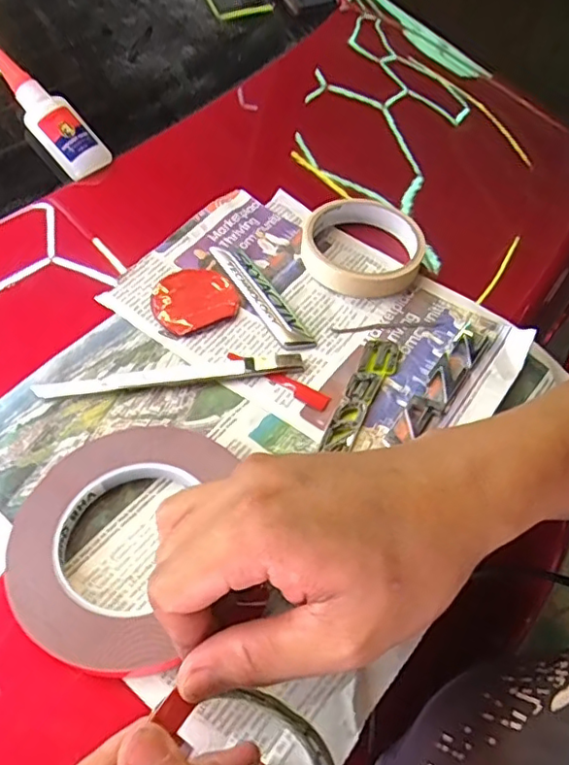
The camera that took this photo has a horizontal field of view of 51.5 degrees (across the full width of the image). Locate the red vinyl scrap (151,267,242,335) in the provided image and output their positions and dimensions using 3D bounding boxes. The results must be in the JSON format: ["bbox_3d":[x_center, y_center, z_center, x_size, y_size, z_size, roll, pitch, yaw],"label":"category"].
[{"bbox_3d":[-0.063,-0.058,0.402,0.055,0.005,0.051,-1,56,2],"label":"red vinyl scrap"}]

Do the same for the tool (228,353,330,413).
[{"bbox_3d":[-0.005,-0.005,0.369,0.073,0.006,0.012,28,57,21],"label":"tool"}]

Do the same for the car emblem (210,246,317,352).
[{"bbox_3d":[-0.017,-0.061,0.407,0.020,0.005,0.109,-27,56,-19],"label":"car emblem"}]

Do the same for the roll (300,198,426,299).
[{"bbox_3d":[0.057,-0.101,0.426,0.087,0.019,0.084,-1,56,2],"label":"roll"}]

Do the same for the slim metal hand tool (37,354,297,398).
[{"bbox_3d":[-0.070,-0.006,0.368,0.164,0.010,0.016,-7,52,-4],"label":"slim metal hand tool"}]

